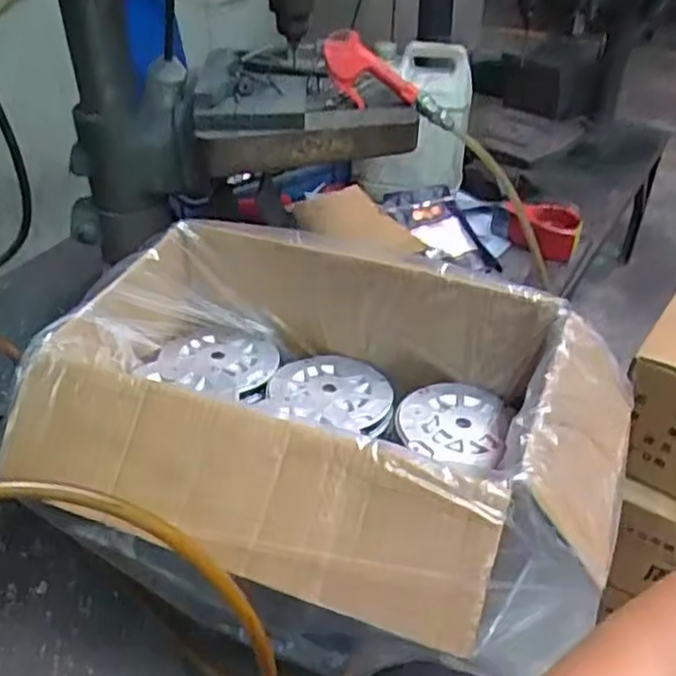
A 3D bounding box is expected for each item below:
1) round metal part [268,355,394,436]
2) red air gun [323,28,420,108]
[{"bbox_3d":[-0.008,0.056,0.796,0.131,0.023,0.127,0,38,0],"label":"round metal part"},{"bbox_3d":[0.037,-0.312,0.862,0.153,0.064,0.068,11,23,-45],"label":"red air gun"}]

